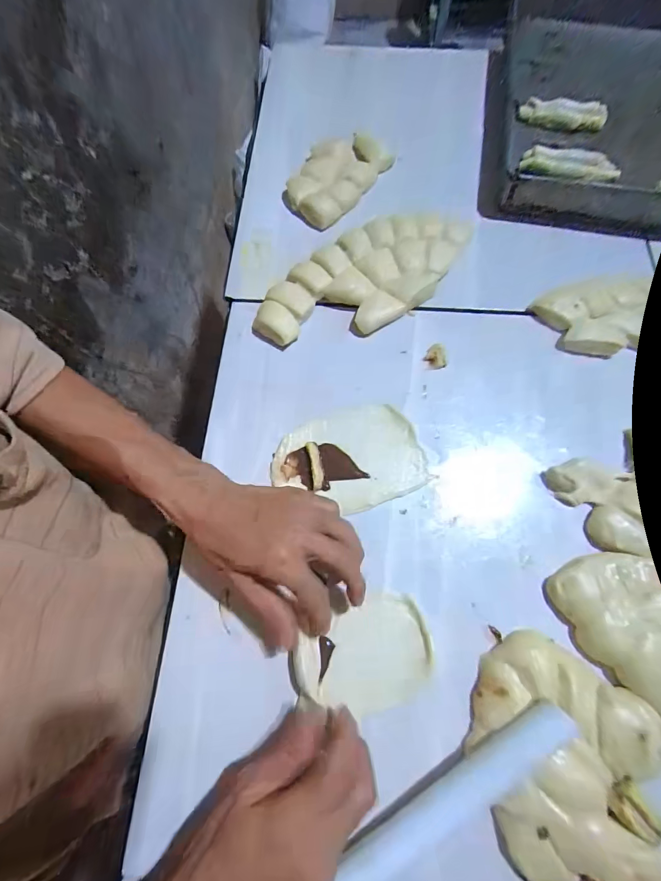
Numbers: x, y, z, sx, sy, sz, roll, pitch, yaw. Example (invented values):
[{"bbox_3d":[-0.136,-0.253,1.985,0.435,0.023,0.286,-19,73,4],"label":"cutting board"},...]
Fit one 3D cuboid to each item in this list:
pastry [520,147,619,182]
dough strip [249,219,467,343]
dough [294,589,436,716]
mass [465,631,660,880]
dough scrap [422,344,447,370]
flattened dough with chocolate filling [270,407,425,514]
[{"bbox_3d":[0.304,-0.348,0.472,0.118,0.022,0.027,11,69,7],"label":"pastry"},{"bbox_3d":[0.032,-0.179,0.419,0.248,0.038,0.122,-37,71,-12],"label":"dough strip"},{"bbox_3d":[0.027,0.174,0.299,0.109,0.018,0.076,-17,68,-4],"label":"dough"},{"bbox_3d":[0.166,0.236,0.264,0.130,0.025,0.160,15,69,8],"label":"mass"},{"bbox_3d":[0.110,-0.088,0.394,0.020,0.012,0.026,-15,68,-3],"label":"dough scrap"},{"bbox_3d":[0.016,0.016,0.363,0.139,0.011,0.102,-14,68,-3],"label":"flattened dough with chocolate filling"}]

